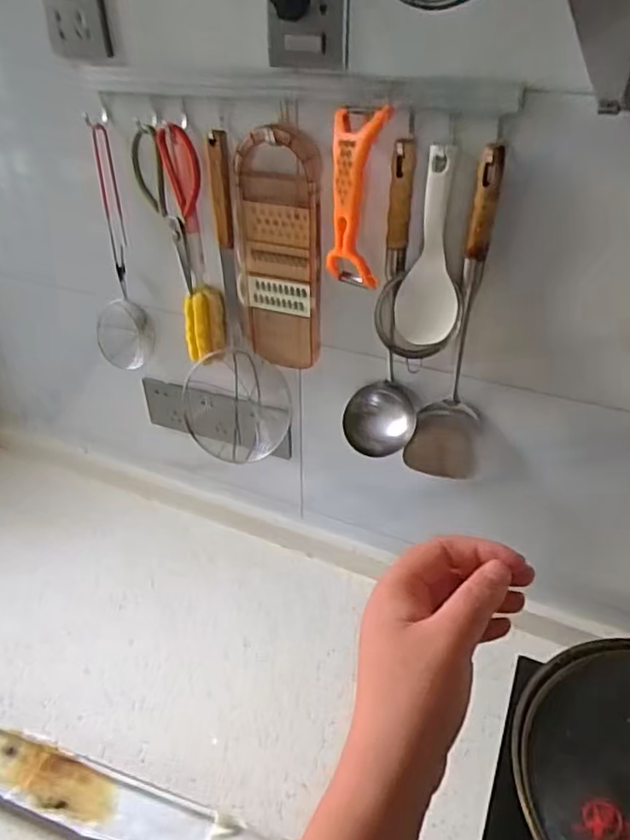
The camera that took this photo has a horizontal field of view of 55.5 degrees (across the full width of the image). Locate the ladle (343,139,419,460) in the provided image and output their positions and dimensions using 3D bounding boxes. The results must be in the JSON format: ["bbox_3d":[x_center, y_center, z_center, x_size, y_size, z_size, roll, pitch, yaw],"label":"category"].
[{"bbox_3d":[0.083,-0.117,0.683,0.086,0.357,0.052,9,35,12],"label":"ladle"}]

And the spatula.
[{"bbox_3d":[0.160,-0.097,0.660,0.081,0.370,0.052,8,35,11],"label":"spatula"}]

